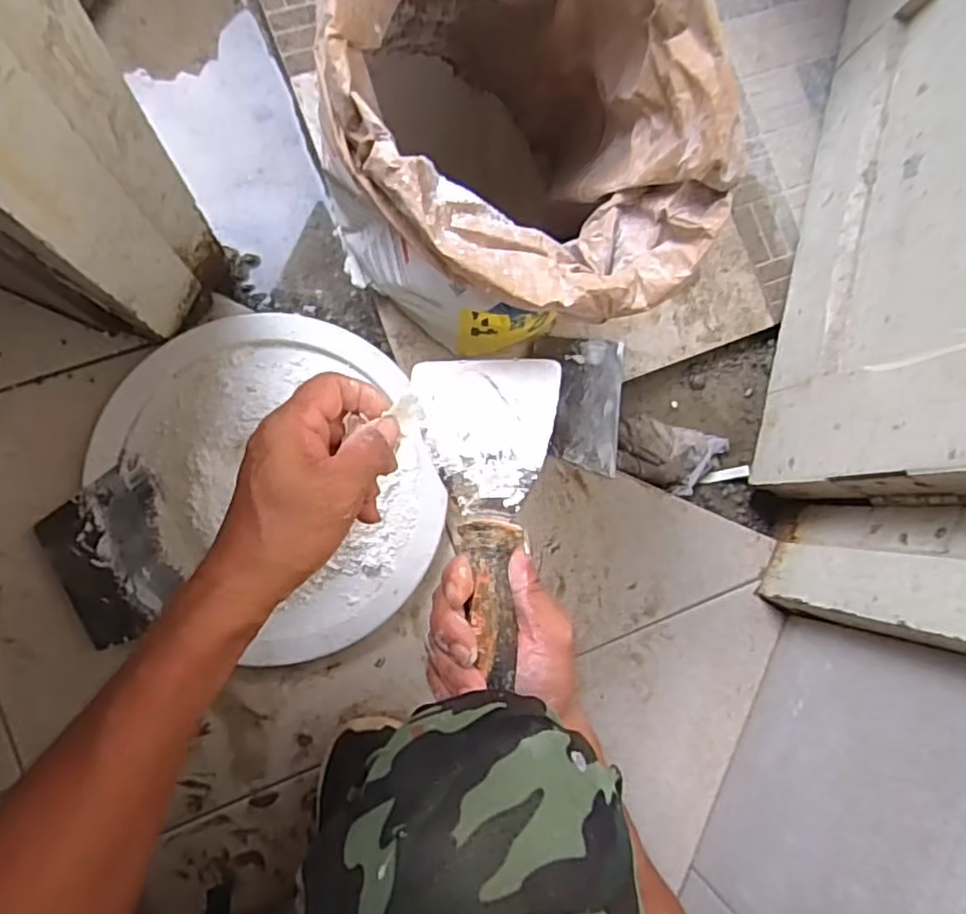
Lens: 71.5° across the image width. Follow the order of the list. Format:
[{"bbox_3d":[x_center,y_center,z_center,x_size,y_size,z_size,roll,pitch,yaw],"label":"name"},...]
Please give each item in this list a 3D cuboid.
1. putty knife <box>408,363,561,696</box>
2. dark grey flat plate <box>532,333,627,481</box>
[{"bbox_3d":[0.008,0.037,0.397,0.085,0.028,0.186,-4,86,18],"label":"putty knife"},{"bbox_3d":[0.093,-0.056,0.657,0.094,0.009,0.139,9,69,-14],"label":"dark grey flat plate"}]

